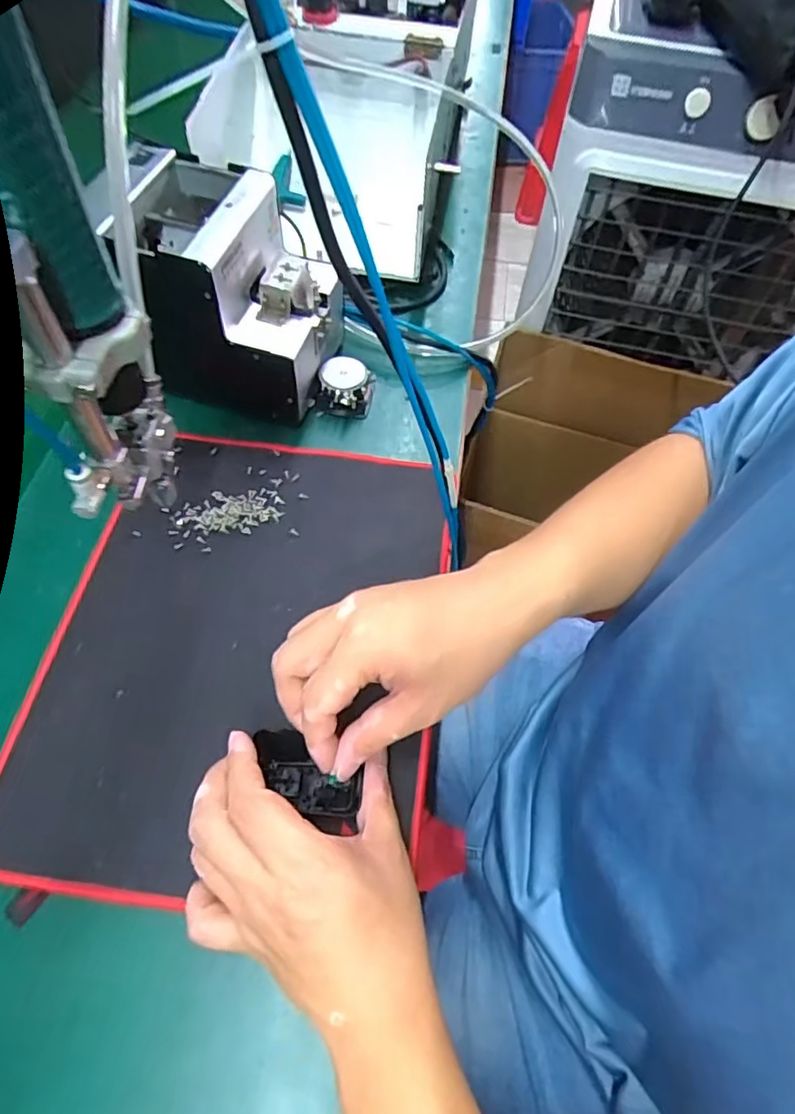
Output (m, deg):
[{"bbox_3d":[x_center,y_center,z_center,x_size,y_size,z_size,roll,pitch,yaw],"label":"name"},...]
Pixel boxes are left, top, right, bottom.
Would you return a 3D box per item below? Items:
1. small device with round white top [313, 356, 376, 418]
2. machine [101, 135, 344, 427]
[{"bbox_3d":[-0.048,-0.153,0.532,0.051,0.033,0.041,3,59,-2],"label":"small device with round white top"},{"bbox_3d":[-0.137,-0.218,0.490,0.150,0.150,0.126,11,59,3],"label":"machine"}]

